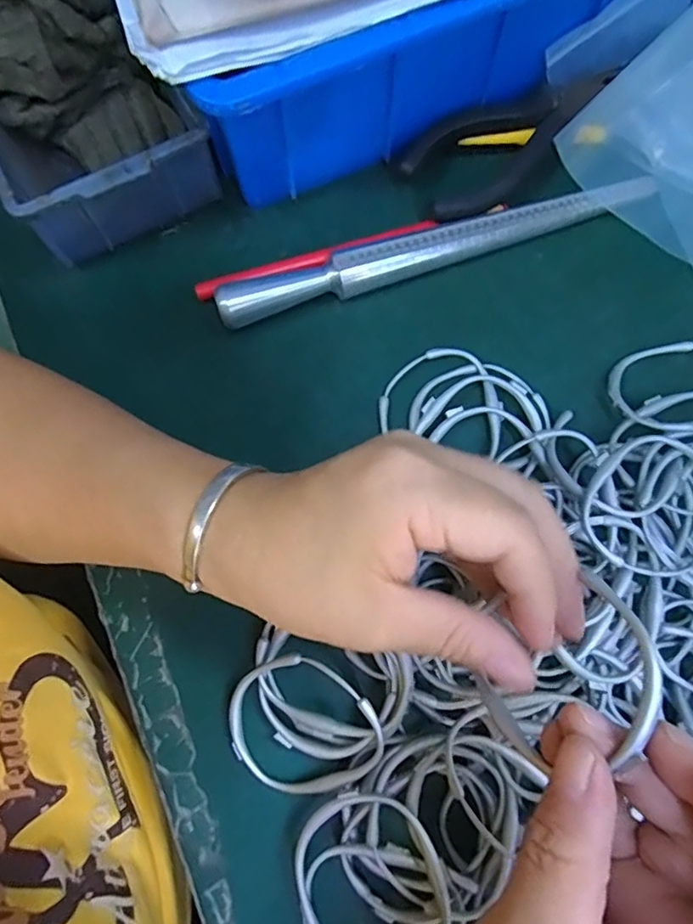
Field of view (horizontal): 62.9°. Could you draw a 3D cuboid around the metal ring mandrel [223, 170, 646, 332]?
[{"bbox_3d":[0.049,-0.111,0.290,0.233,0.019,0.019,-19,79,-6],"label":"metal ring mandrel"}]

